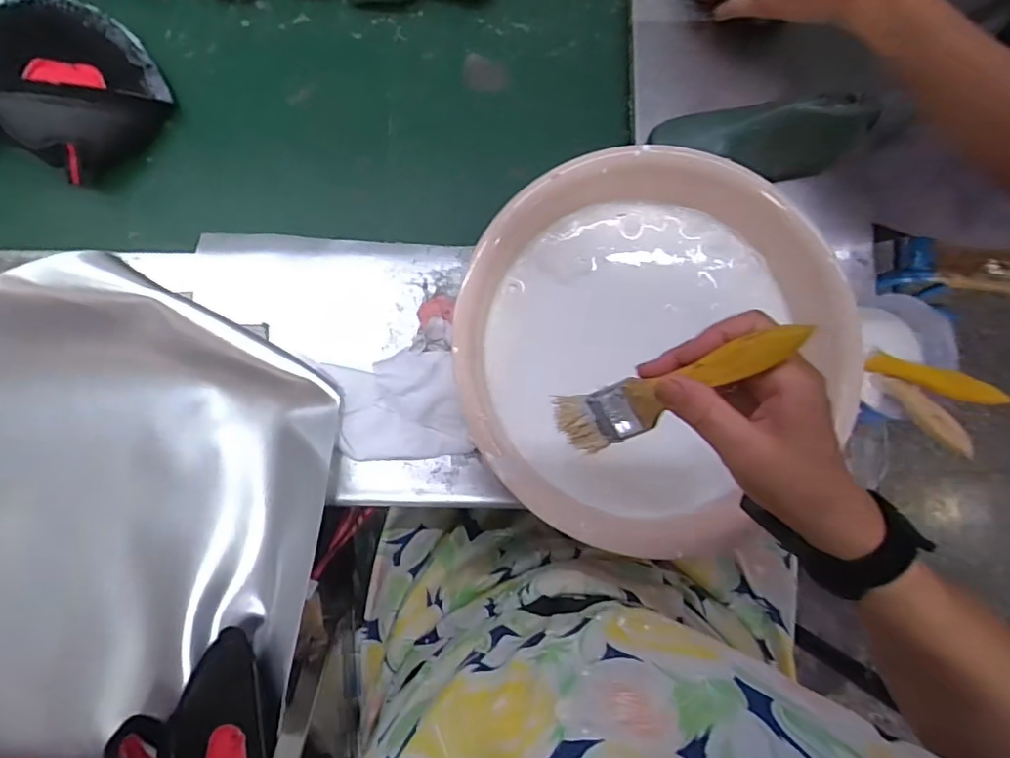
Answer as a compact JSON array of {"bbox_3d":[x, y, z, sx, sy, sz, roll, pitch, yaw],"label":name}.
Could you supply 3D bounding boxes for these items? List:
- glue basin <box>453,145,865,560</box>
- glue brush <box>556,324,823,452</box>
[{"bbox_3d":[0.113,-0.015,0.469,0.289,0.124,0.298,0,85,-5],"label":"glue basin"},{"bbox_3d":[0.093,0.006,0.317,0.016,0.151,0.037,-15,81,-49],"label":"glue brush"}]

